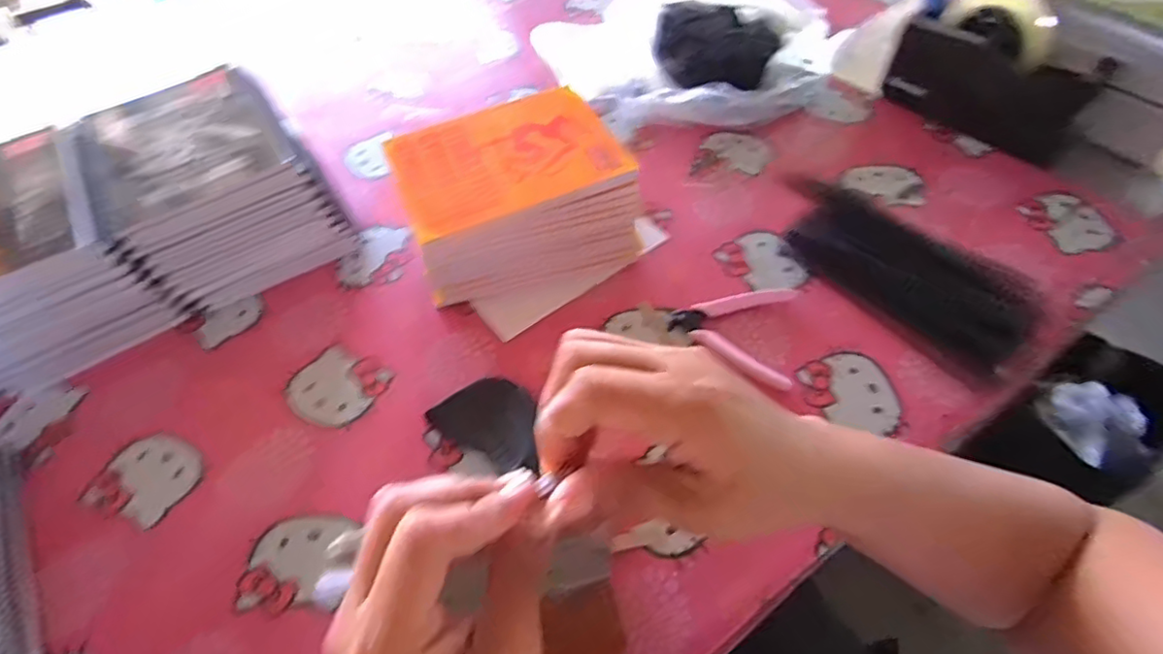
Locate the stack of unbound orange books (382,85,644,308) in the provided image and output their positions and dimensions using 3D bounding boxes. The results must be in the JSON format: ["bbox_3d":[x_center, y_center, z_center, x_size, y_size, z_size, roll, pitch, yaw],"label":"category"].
[{"bbox_3d":[-0.061,-0.115,0.576,0.200,0.104,0.166,-18,54,-10],"label":"stack of unbound orange books"}]

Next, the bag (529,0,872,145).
[{"bbox_3d":[0.149,-0.347,0.756,0.374,0.067,0.273,-11,53,-4],"label":"bag"}]

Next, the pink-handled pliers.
[{"bbox_3d":[0.129,0.004,0.529,0.105,0.018,0.093,7,54,9],"label":"pink-handled pliers"}]

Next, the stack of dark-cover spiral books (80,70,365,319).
[{"bbox_3d":[-0.351,-0.140,0.598,0.179,0.111,0.192,-27,56,-16],"label":"stack of dark-cover spiral books"}]

